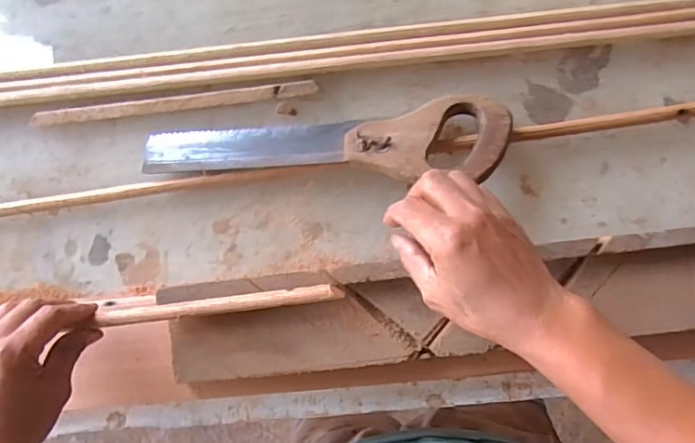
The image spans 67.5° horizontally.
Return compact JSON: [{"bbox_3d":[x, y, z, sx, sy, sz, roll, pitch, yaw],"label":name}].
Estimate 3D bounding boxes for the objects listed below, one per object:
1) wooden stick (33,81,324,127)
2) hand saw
[{"bbox_3d":[-0.176,-0.121,0.524,0.287,0.011,0.017,-6,85,1],"label":"wooden stick"},{"bbox_3d":[-0.024,-0.084,0.507,0.345,0.014,0.085,1,66,10],"label":"hand saw"}]

